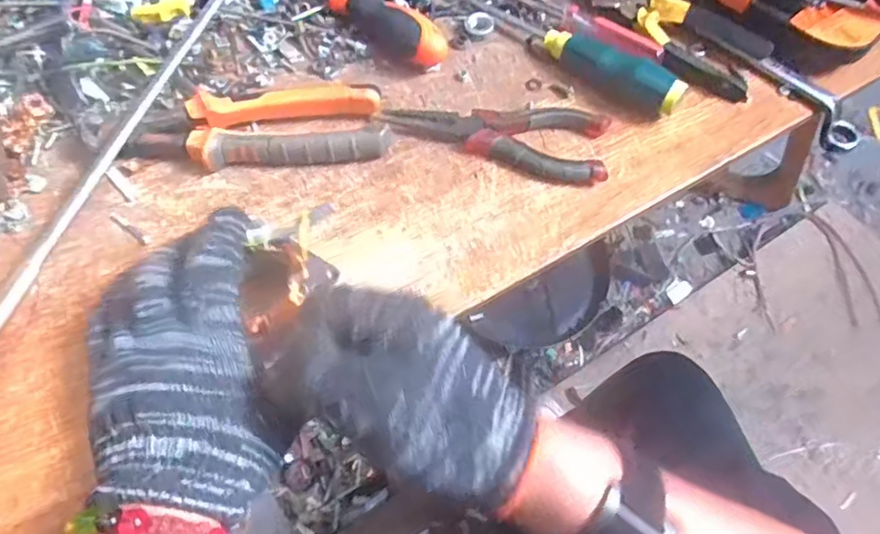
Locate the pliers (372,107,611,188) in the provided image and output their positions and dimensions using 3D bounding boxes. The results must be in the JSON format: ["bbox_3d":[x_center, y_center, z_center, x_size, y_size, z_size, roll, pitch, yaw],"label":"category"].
[{"bbox_3d":[0.037,-0.087,0.408,0.154,0.021,0.054,4,61,2],"label":"pliers"}]

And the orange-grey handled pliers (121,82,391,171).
[{"bbox_3d":[-0.119,-0.091,0.398,0.162,0.027,0.052,-4,61,-3],"label":"orange-grey handled pliers"}]

